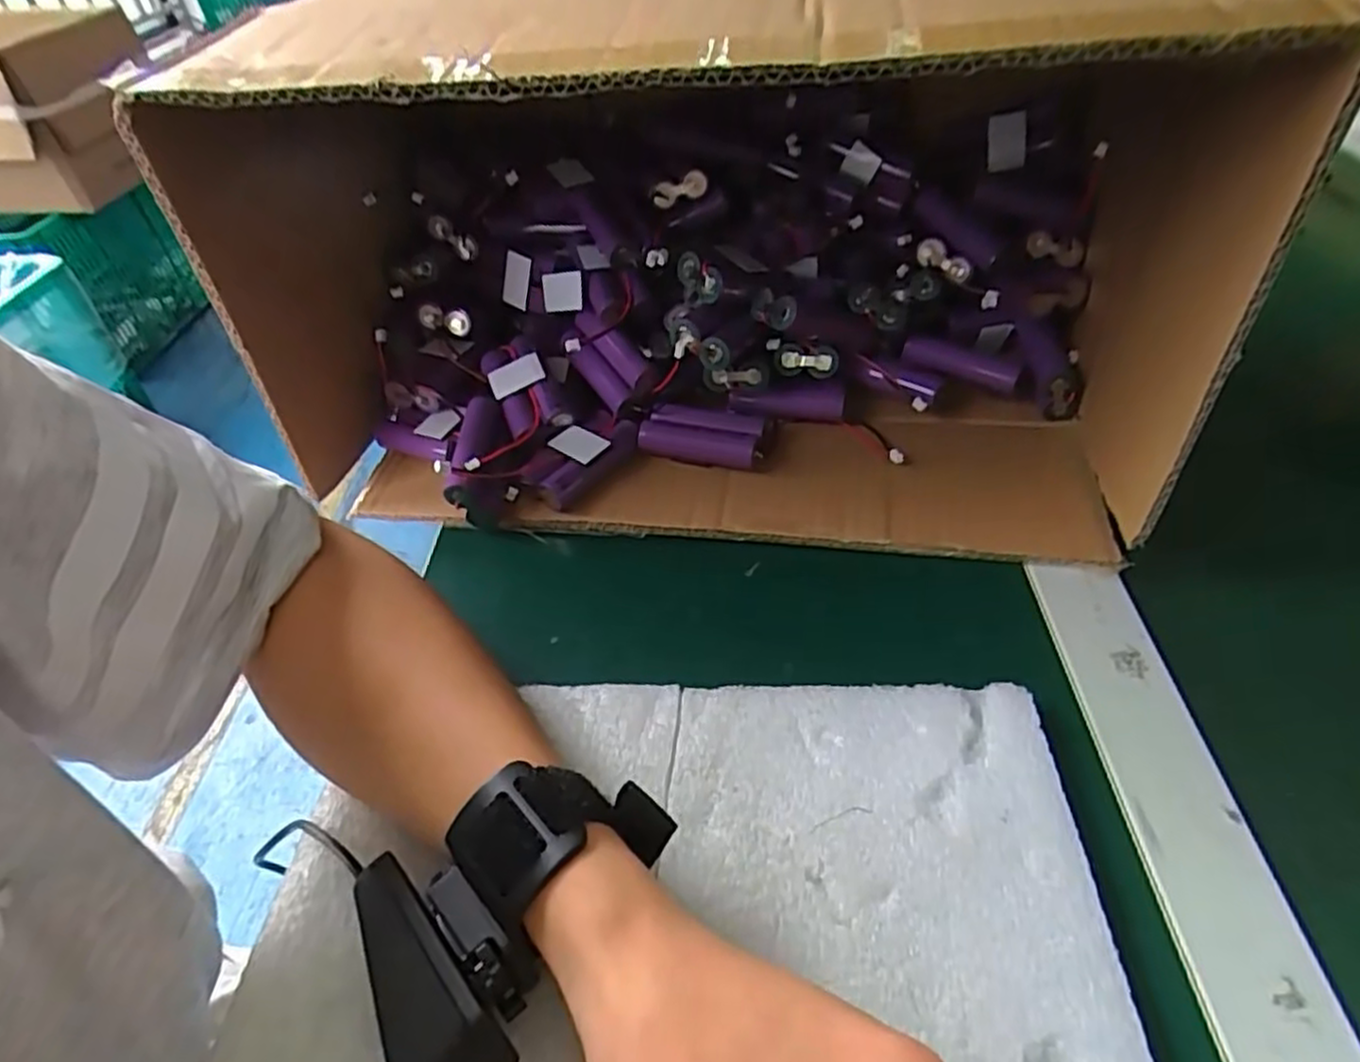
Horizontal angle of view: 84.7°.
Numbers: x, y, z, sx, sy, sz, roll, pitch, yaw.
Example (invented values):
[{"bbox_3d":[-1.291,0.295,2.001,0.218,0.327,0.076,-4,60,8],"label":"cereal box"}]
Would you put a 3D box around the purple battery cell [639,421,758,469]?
[{"bbox_3d":[0.010,-0.048,0.414,0.065,0.016,0.016,8,46,12],"label":"purple battery cell"}]

